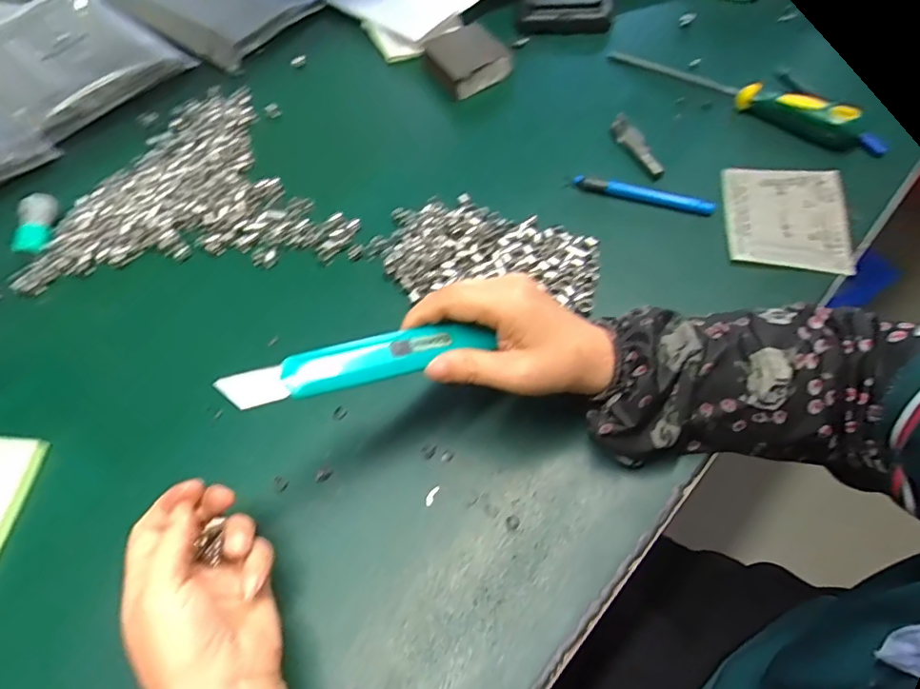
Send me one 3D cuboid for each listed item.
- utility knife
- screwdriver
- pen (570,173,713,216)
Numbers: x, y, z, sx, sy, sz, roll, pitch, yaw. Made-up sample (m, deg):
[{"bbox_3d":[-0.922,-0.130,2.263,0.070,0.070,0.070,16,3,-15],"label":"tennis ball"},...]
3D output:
[{"bbox_3d":[-0.053,0.008,0.297,0.141,0.012,0.024,-14,58,-21],"label":"utility knife"},{"bbox_3d":[0.248,-0.237,0.509,0.237,0.027,0.033,30,65,20],"label":"screwdriver"},{"bbox_3d":[0.155,-0.129,0.463,0.115,0.012,0.009,17,62,15],"label":"pen"}]

